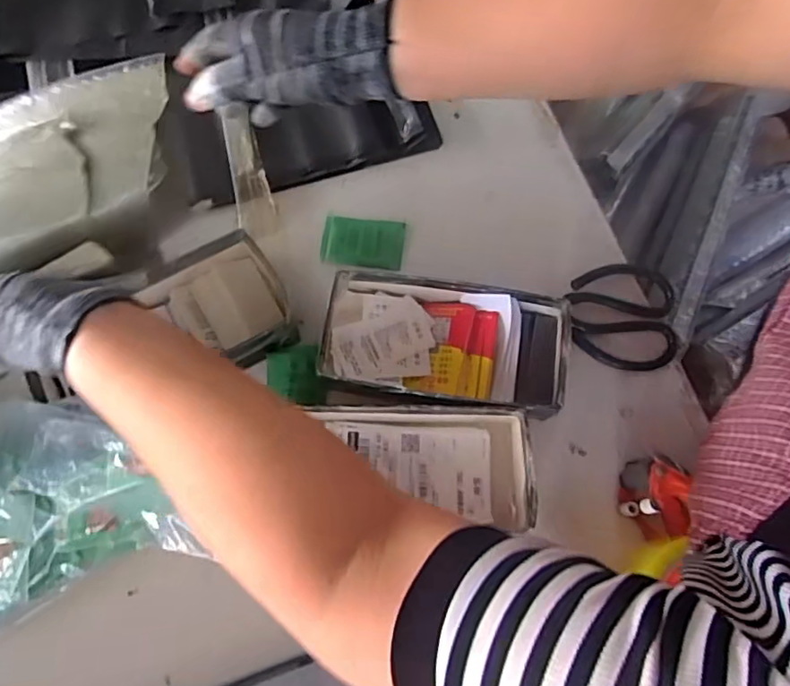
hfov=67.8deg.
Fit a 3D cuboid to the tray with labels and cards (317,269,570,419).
[{"bbox_3d":[0.047,0.002,0.538,0.218,0.055,0.116,8,71,2],"label":"tray with labels and cards"}]

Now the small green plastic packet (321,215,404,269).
[{"bbox_3d":[-0.032,-0.105,0.597,0.080,0.014,0.051,5,71,1],"label":"small green plastic packet"}]

